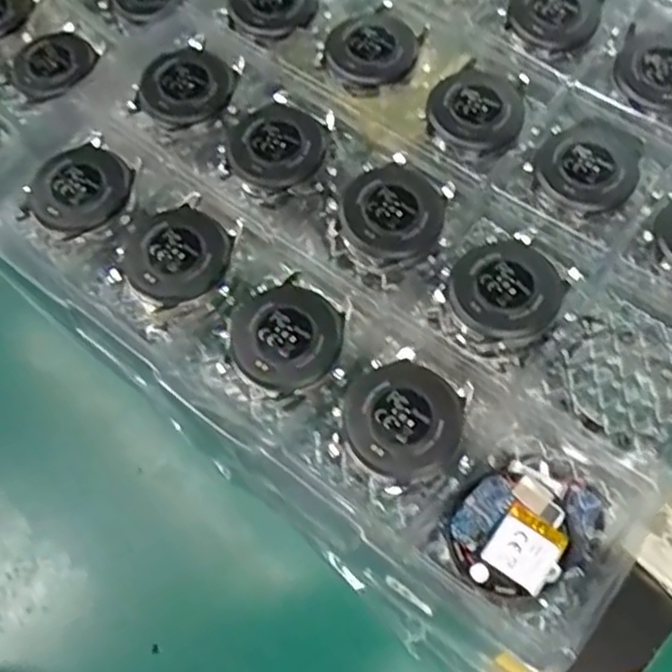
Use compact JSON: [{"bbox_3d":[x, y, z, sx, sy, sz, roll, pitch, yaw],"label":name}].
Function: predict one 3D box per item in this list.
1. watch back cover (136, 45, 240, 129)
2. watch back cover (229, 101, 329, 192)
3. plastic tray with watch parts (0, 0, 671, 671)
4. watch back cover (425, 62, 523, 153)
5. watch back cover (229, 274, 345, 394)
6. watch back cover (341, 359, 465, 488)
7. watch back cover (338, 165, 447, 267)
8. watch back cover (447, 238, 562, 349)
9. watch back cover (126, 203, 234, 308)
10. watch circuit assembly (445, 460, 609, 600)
[{"bbox_3d":[-0.070,-0.119,0.327,0.043,0.009,0.042,-32,70,-8],"label":"watch back cover"},{"bbox_3d":[-0.027,-0.085,0.314,0.041,0.007,0.046,-10,69,0],"label":"watch back cover"},{"bbox_3d":[0.082,-0.123,0.332,0.313,0.031,0.433,38,75,17],"label":"plastic tray with watch parts"},{"bbox_3d":[0.065,-0.105,0.319,0.041,0.006,0.042,27,73,13],"label":"watch back cover"},{"bbox_3d":[-0.019,-0.001,0.276,0.041,0.008,0.042,41,77,17],"label":"watch back cover"},{"bbox_3d":[0.025,0.031,0.262,0.042,0.006,0.043,-36,71,-9],"label":"watch back cover"},{"bbox_3d":[0.025,-0.053,0.298,0.042,0.010,0.045,27,73,13],"label":"watch back cover"},{"bbox_3d":[0.068,-0.018,0.282,0.041,0.009,0.043,-32,70,-8],"label":"watch back cover"},{"bbox_3d":[-0.066,-0.036,0.293,0.043,0.006,0.044,-34,71,-9],"label":"watch back cover"},{"bbox_3d":[0.068,0.066,0.247,0.056,0.005,0.040,-30,70,-7],"label":"watch circuit assembly"}]

